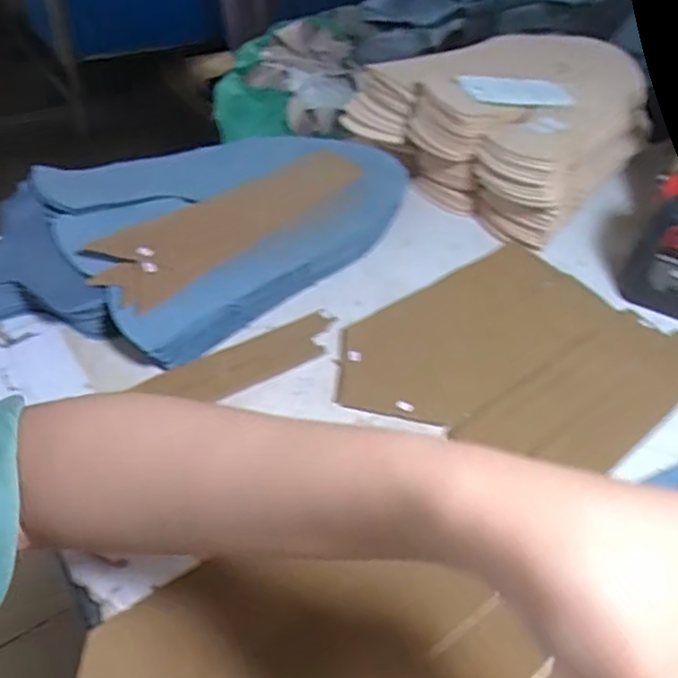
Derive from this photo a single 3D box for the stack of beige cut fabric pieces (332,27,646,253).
[{"bbox_3d":[0.166,-0.220,0.651,0.223,0.092,0.237,34,52,24],"label":"stack of beige cut fabric pieces"}]

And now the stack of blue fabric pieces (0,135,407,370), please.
[{"bbox_3d":[-0.119,-0.100,0.537,0.212,0.043,0.358,35,52,25],"label":"stack of blue fabric pieces"}]

